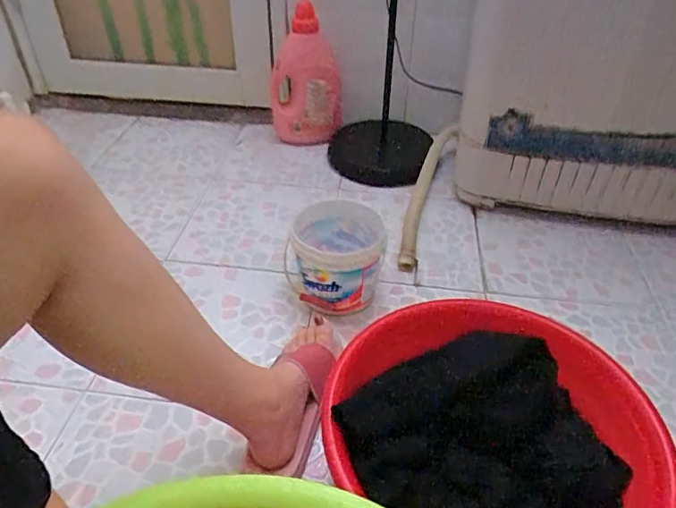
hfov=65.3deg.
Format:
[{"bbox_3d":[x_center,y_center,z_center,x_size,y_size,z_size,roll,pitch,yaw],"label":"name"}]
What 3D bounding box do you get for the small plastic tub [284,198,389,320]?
[{"bbox_3d":[-0.002,0.007,0.891,0.156,0.126,0.149,2,39,-2],"label":"small plastic tub"}]

